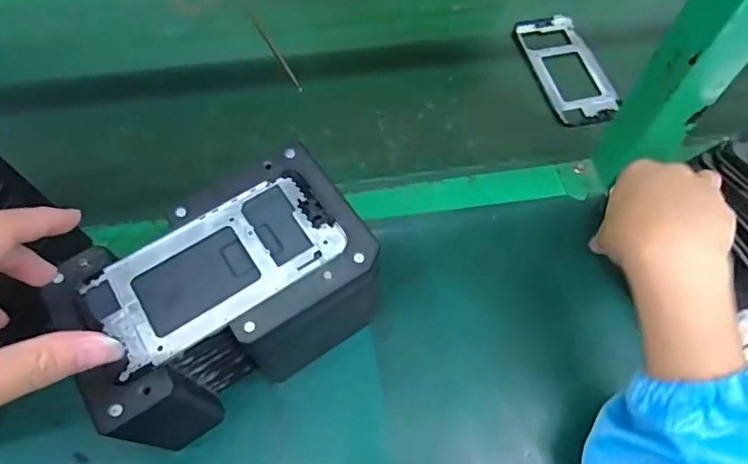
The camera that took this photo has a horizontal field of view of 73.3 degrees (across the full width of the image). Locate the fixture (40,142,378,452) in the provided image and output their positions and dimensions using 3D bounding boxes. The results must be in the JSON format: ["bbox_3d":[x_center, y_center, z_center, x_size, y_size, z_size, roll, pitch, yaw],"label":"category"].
[{"bbox_3d":[-0.095,0.050,0.361,0.179,0.116,0.109,-31,66,-16],"label":"fixture"}]

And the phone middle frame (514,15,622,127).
[{"bbox_3d":[0.219,-0.185,0.568,0.077,0.005,0.161,-11,62,-7],"label":"phone middle frame"}]

